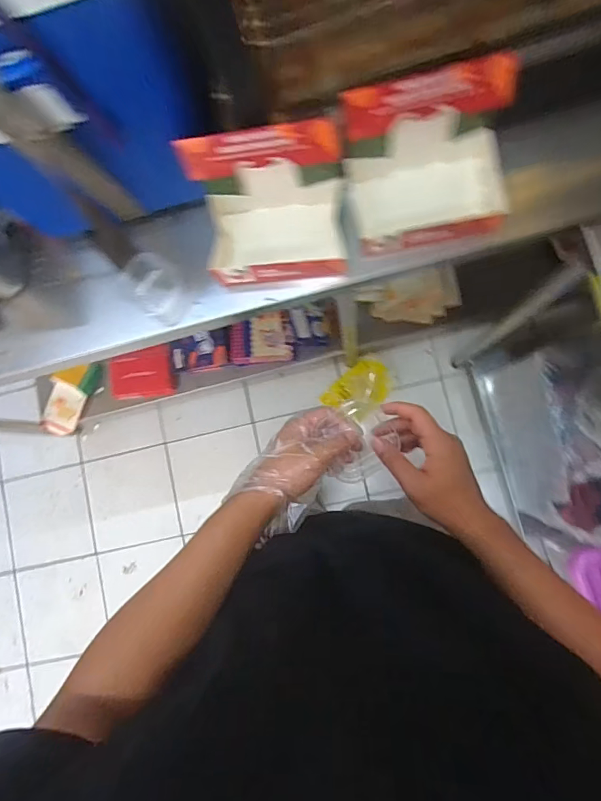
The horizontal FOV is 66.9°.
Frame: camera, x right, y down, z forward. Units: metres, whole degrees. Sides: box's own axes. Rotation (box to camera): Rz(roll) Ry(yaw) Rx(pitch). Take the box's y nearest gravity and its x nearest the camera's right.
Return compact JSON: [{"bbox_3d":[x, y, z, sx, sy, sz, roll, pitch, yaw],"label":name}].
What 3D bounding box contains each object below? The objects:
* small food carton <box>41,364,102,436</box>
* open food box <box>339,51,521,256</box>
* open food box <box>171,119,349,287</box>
[{"bbox_3d":[-0.705,-0.015,1.394,0.119,0.065,0.252,27,98,-2],"label":"small food carton"},{"bbox_3d":[0.155,-0.271,0.548,0.185,0.186,0.126,-9,84,6],"label":"open food box"},{"bbox_3d":[-0.036,-0.232,0.573,0.183,0.174,0.130,-7,84,6],"label":"open food box"}]

